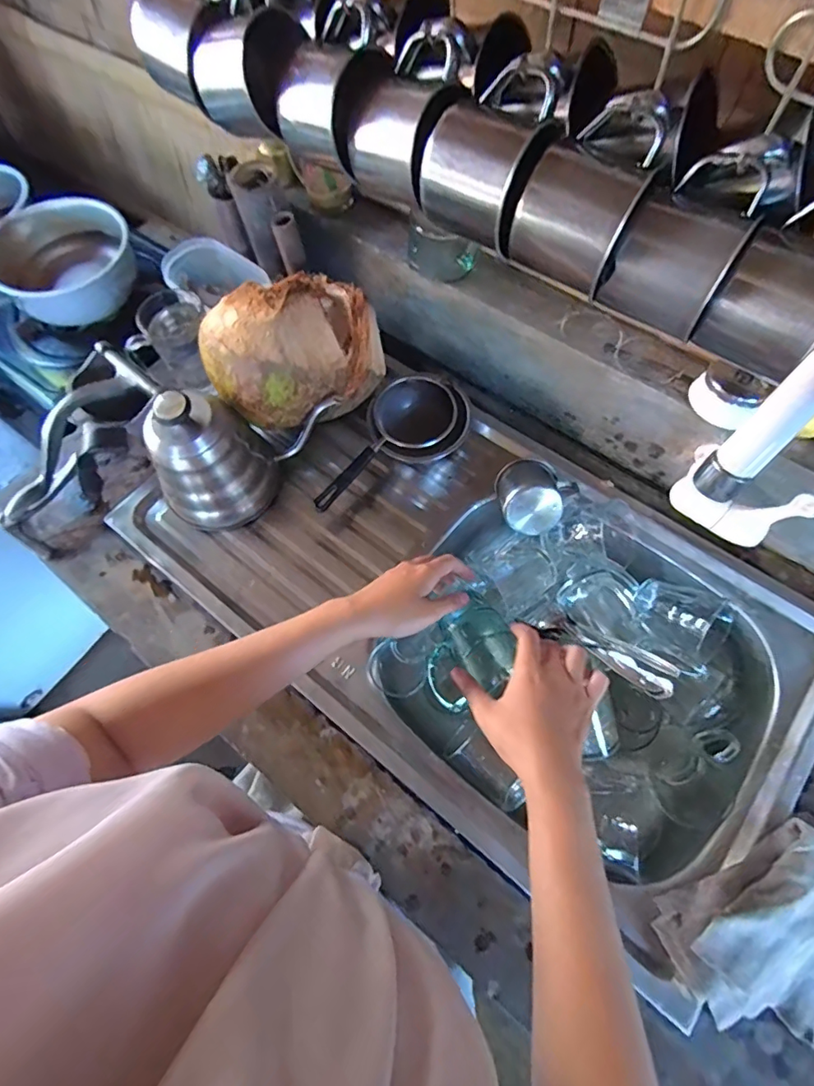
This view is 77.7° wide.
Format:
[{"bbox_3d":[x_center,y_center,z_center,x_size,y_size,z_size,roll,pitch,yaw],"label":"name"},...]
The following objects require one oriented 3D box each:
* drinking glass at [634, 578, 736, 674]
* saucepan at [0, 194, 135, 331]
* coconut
[{"bbox_3d":[0.299,0.081,0.548,0.104,0.071,0.084,39,76,17],"label":"drinking glass"},{"bbox_3d":[-0.545,-0.382,0.732,0.307,0.125,0.193,-29,68,-9],"label":"saucepan"},{"bbox_3d":[-0.134,-0.224,0.573,0.193,0.137,0.155,-38,71,-11],"label":"coconut"}]

